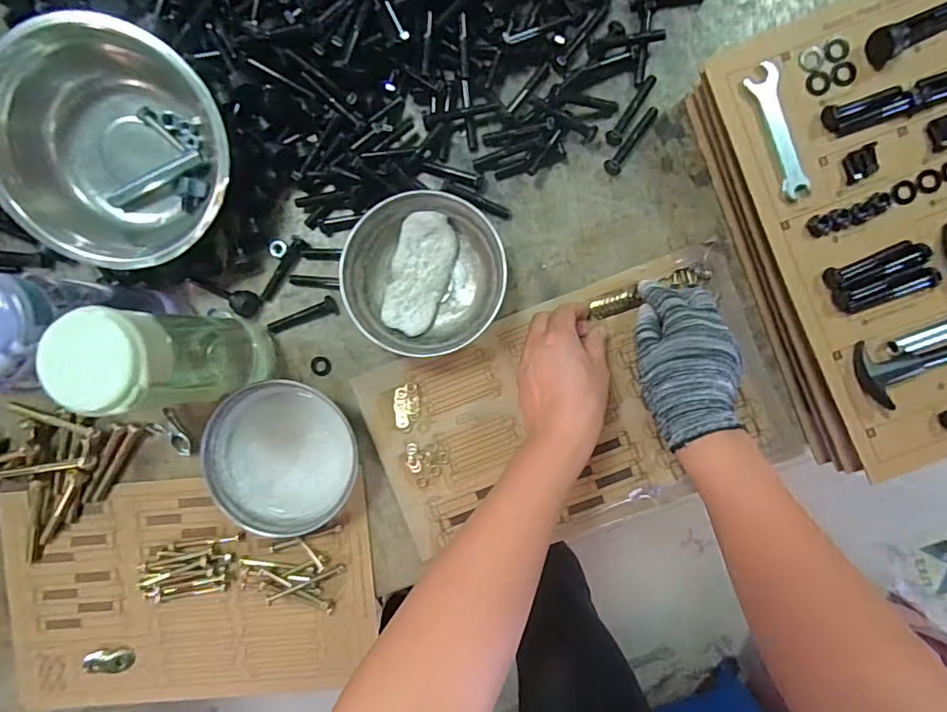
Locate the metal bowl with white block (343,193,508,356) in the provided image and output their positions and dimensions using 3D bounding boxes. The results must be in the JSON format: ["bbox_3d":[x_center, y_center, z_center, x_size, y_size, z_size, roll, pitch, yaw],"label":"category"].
[{"bbox_3d":[-0.045,-0.076,0.474,0.140,0.054,0.145,0,92,3],"label":"metal bowl with white block"}]

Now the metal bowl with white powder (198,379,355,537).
[{"bbox_3d":[-0.182,0.095,0.488,0.141,0.043,0.137,0,92,3],"label":"metal bowl with white powder"}]

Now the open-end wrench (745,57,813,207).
[{"bbox_3d":[0.258,-0.189,0.419,0.026,0.005,0.115,-19,93,2],"label":"open-end wrench"}]

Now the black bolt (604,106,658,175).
[{"bbox_3d":[0.153,-0.209,0.481,0.015,0.012,0.076,36,93,1],"label":"black bolt"}]

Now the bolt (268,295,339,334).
[{"bbox_3d":[-0.171,-0.038,0.505,0.073,0.012,0.018,-24,91,3],"label":"bolt"}]

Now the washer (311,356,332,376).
[{"bbox_3d":[-0.155,0.010,0.508,0.020,0.004,0.020,0,92,3],"label":"washer"}]

